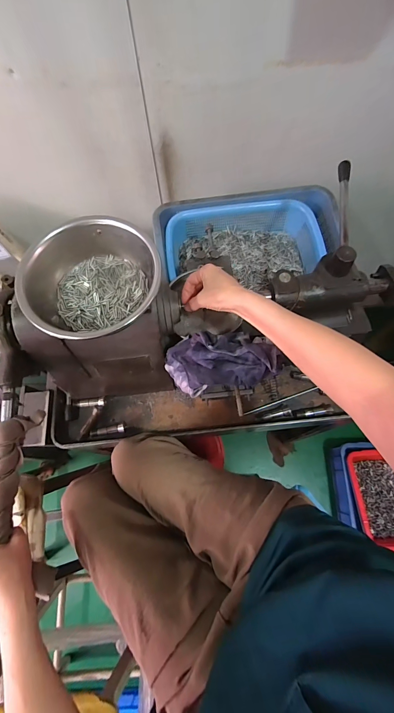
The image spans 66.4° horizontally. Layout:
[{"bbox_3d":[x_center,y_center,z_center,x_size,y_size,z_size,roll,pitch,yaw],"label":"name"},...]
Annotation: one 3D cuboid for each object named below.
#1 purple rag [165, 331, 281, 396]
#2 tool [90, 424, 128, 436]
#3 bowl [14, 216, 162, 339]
[{"bbox_3d":[0.034,0.007,0.461,0.181,0.061,0.089,-5,70,14],"label":"purple rag"},{"bbox_3d":[-0.189,0.157,0.642,0.077,0.021,0.016,-7,70,-1],"label":"tool"},{"bbox_3d":[-0.137,-0.095,0.408,0.178,0.066,0.162,-1,70,2],"label":"bowl"}]

